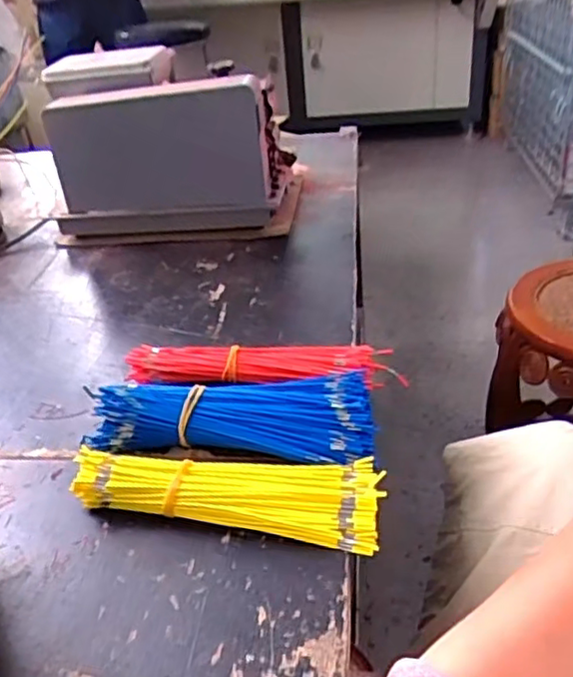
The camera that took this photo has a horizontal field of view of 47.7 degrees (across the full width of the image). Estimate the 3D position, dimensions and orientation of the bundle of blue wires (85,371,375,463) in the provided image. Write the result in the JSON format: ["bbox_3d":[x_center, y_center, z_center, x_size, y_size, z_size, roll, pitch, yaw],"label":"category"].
[{"bbox_3d":[-0.047,0.065,0.569,0.241,0.043,0.091,0,34,8],"label":"bundle of blue wires"}]

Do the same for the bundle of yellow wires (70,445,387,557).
[{"bbox_3d":[-0.047,0.116,0.507,0.239,0.030,0.067,4,34,15],"label":"bundle of yellow wires"}]

